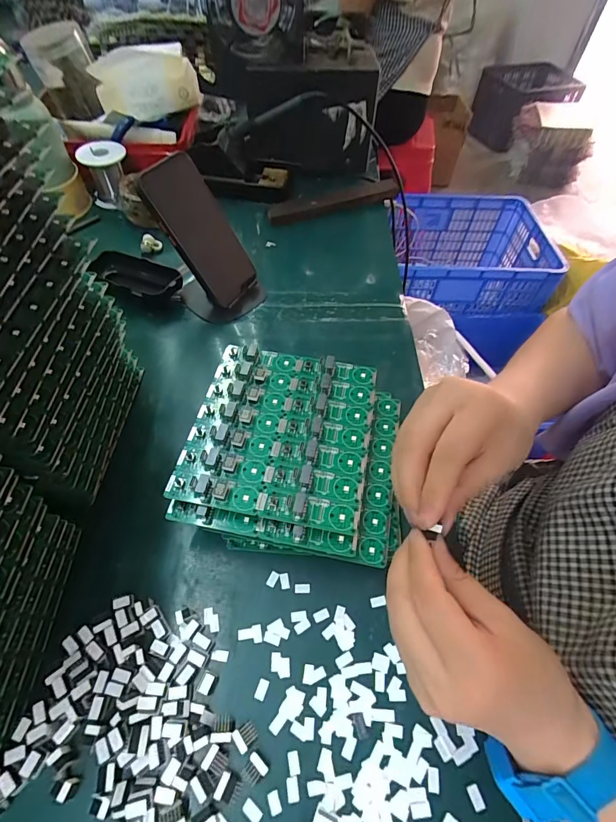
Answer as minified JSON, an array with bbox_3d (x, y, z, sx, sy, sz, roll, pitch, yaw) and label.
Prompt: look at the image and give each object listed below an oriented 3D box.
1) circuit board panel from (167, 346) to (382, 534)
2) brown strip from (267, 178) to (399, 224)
[{"bbox_3d":[-0.020,0.010,0.310,0.136,0.011,0.146,10,56,4],"label":"circuit board panel"},{"bbox_3d":[0.039,-0.317,0.595,0.224,0.017,0.035,-23,60,-18],"label":"brown strip"}]

